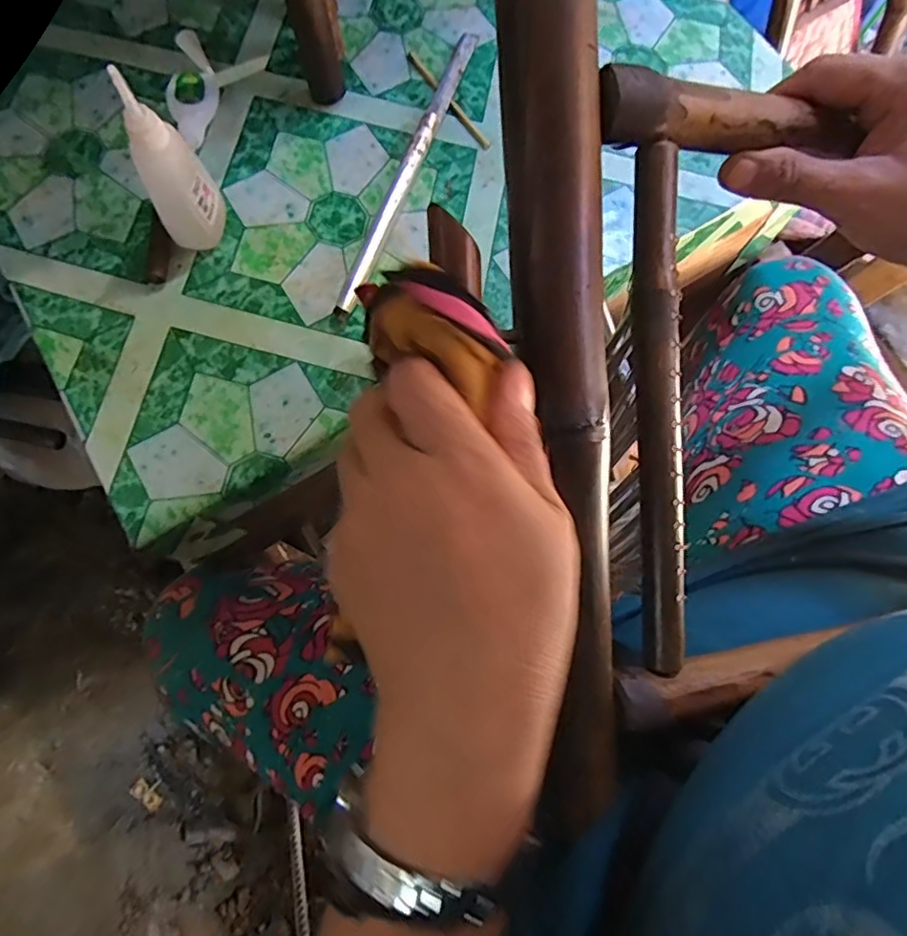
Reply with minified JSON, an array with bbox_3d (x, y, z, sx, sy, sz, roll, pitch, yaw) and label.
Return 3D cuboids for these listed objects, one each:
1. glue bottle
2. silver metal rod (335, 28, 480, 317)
[{"bbox_3d":[-0.158,-0.166,0.319,0.037,0.101,0.030,-29,77,-9],"label":"glue bottle"},{"bbox_3d":[-0.029,-0.201,0.379,0.015,0.012,0.232,20,75,4],"label":"silver metal rod"}]

